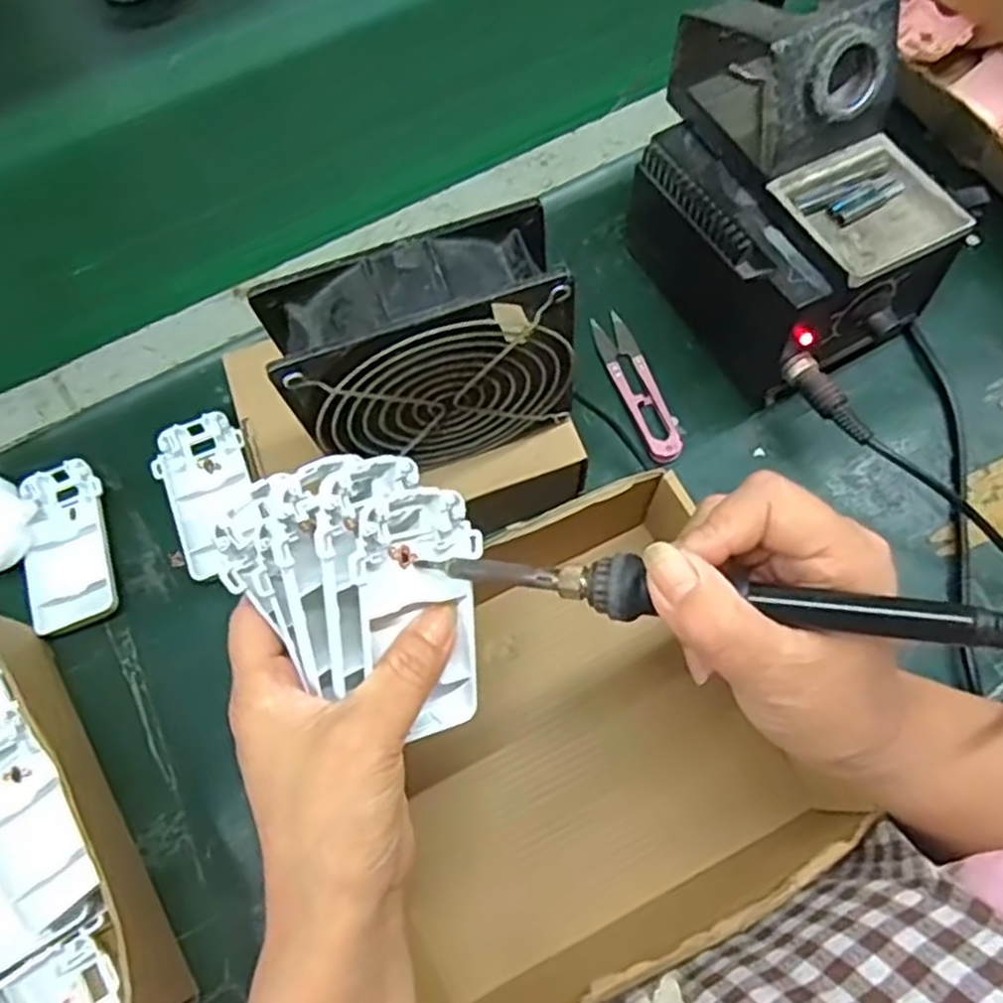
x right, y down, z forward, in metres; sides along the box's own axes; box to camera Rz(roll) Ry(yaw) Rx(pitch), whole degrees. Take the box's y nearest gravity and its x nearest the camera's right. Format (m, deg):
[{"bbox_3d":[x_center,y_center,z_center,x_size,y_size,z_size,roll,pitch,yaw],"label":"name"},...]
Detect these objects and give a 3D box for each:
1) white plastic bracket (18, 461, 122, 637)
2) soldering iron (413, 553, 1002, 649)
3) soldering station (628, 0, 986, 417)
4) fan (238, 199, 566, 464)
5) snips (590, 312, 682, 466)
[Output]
[{"bbox_3d":[-0.239,0.023,0.425,0.044,0.016,0.096,-17,69,-5],"label":"white plastic bracket"},{"bbox_3d":[0.071,0.037,0.256,0.211,0.017,0.025,6,68,16],"label":"soldering iron"},{"bbox_3d":[0.147,-0.160,0.408,0.100,0.158,0.181,-26,70,-8],"label":"soldering station"},{"bbox_3d":[-0.031,-0.060,0.337,0.119,0.111,0.046,-18,69,-5],"label":"fan"},{"bbox_3d":[0.081,-0.069,0.454,0.023,0.012,0.103,-18,69,-5],"label":"snips"}]

